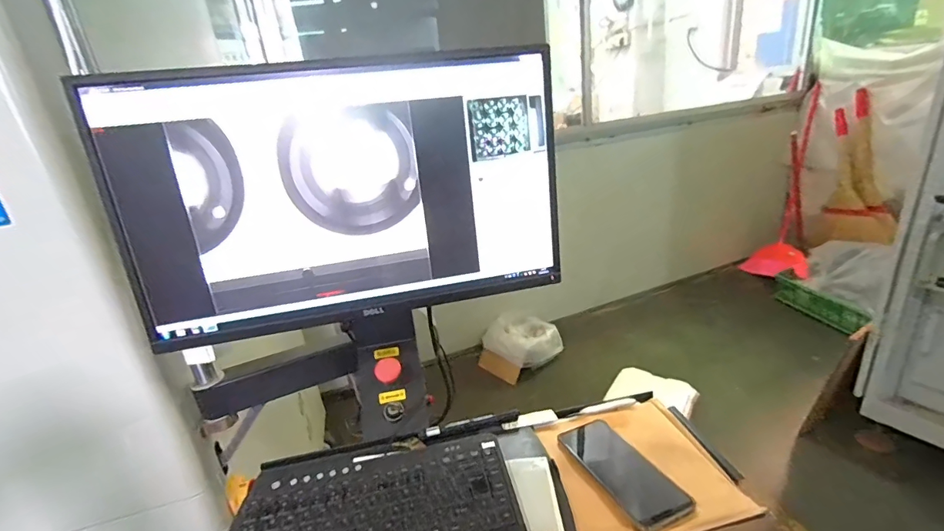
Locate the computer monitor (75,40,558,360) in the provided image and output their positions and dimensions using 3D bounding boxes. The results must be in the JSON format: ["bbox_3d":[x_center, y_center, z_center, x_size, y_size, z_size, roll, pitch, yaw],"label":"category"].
[{"bbox_3d":[-0.155,-0.090,0.576,0.553,0.316,0.061,-11,22,-10],"label":"computer monitor"}]

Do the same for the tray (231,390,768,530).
[{"bbox_3d":[0.018,0.269,0.542,0.582,0.038,0.238,-10,22,-10],"label":"tray"}]

